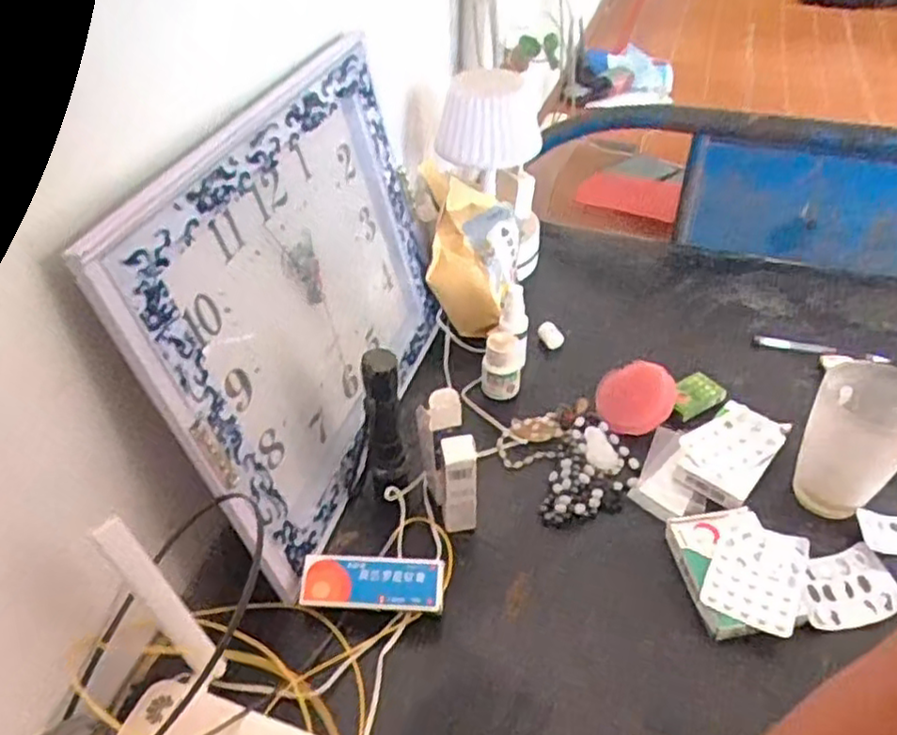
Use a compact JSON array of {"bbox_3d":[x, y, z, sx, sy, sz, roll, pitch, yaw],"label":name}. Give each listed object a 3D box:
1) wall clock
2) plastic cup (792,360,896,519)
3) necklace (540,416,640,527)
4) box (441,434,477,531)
[{"bbox_3d":[-0.109,-0.062,0.587,0.031,0.306,0.363,1,41,22],"label":"wall clock"},{"bbox_3d":[0.335,0.068,0.594,0.082,0.126,0.082,-1,43,1],"label":"plastic cup"},{"bbox_3d":[0.131,0.096,0.642,0.066,0.020,0.117,17,46,20],"label":"necklace"},{"bbox_3d":[0.010,0.098,0.586,0.026,0.097,0.028,-3,43,-2],"label":"box"}]

